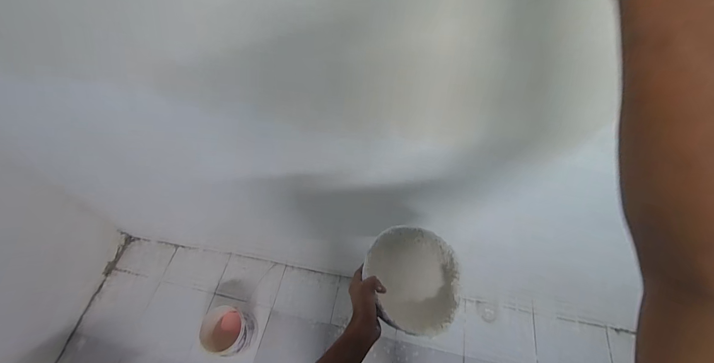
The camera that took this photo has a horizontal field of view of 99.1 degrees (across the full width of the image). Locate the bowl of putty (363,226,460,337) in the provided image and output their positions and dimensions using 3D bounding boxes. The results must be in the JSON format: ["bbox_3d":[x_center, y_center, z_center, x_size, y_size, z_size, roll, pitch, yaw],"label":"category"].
[{"bbox_3d":[0.104,0.186,0.585,0.170,0.087,0.180,-2,58,3],"label":"bowl of putty"}]

